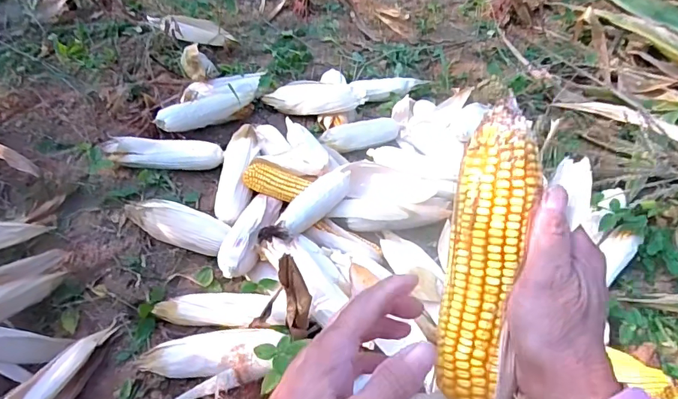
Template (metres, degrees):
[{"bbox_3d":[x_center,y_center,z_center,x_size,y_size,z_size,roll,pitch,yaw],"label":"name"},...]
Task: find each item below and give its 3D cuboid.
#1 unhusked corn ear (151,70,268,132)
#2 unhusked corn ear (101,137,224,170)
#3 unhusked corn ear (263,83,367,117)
[{"bbox_3d":[-0.271,-0.217,1.009,0.084,0.048,0.276,41,59,21],"label":"unhusked corn ear"},{"bbox_3d":[-0.351,-0.092,0.930,0.224,0.054,0.056,0,52,-5],"label":"unhusked corn ear"},{"bbox_3d":[-0.056,-0.231,1.034,0.244,0.047,0.069,4,50,22],"label":"unhusked corn ear"}]

